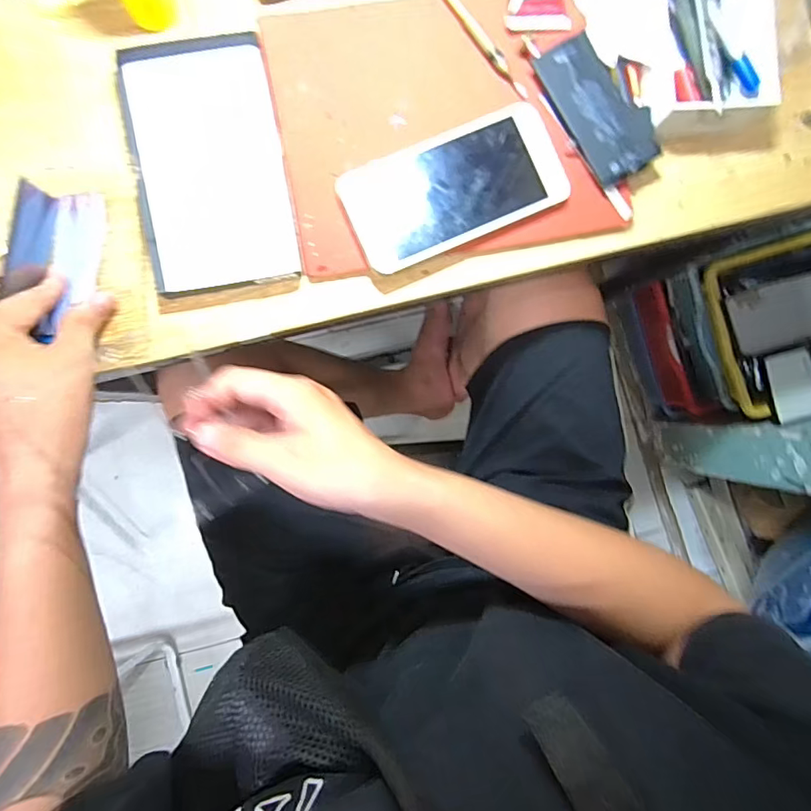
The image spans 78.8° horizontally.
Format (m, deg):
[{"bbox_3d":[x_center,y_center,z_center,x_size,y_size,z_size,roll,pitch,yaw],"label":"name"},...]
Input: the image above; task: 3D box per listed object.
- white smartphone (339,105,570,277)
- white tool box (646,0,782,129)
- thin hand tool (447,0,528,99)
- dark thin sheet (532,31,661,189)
[{"bbox_3d":[0.036,-0.158,0.361,0.156,0.012,0.080,-25,91,-3],"label":"white smartphone"},{"bbox_3d":[0.216,-0.292,0.358,0.085,0.034,0.169,-4,90,-3],"label":"white tool box"},{"bbox_3d":[0.055,-0.273,0.364,0.009,0.004,0.110,-38,91,-3],"label":"thin hand tool"},{"bbox_3d":[0.143,-0.219,0.363,0.056,0.010,0.105,-30,91,-3],"label":"dark thin sheet"}]

